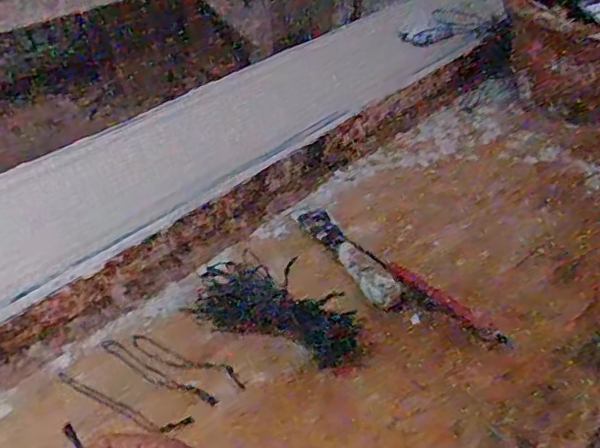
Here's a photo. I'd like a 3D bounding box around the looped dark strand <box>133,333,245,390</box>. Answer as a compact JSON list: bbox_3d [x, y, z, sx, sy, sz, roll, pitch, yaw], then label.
[{"bbox_3d":[-0.100,0.120,0.514,0.116,0.009,0.017,15,42,17],"label":"looped dark strand"}]

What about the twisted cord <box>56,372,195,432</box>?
[{"bbox_3d":[-0.146,0.146,0.475,0.118,0.005,0.022,11,41,12],"label":"twisted cord"}]

